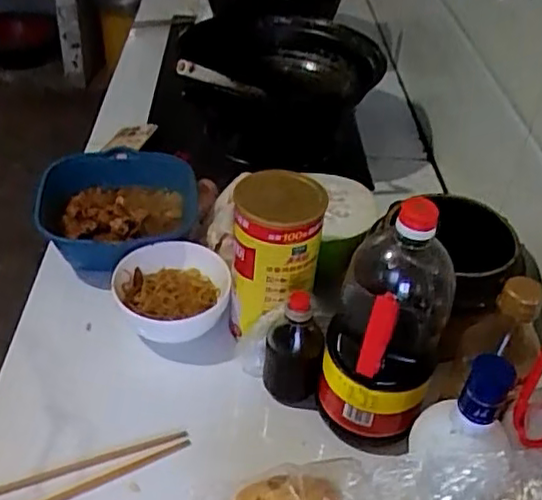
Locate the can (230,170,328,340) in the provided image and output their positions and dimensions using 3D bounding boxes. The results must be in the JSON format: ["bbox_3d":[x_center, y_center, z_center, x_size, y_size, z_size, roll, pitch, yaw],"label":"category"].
[{"bbox_3d":[0.005,0.004,0.751,0.098,0.168,0.109,4,40,-2],"label":"can"}]

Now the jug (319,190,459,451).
[{"bbox_3d":[0.117,0.071,0.644,0.111,0.266,0.117,17,42,15],"label":"jug"}]

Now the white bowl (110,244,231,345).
[{"bbox_3d":[-0.123,0.062,0.806,0.139,0.080,0.142,2,40,-2],"label":"white bowl"}]

